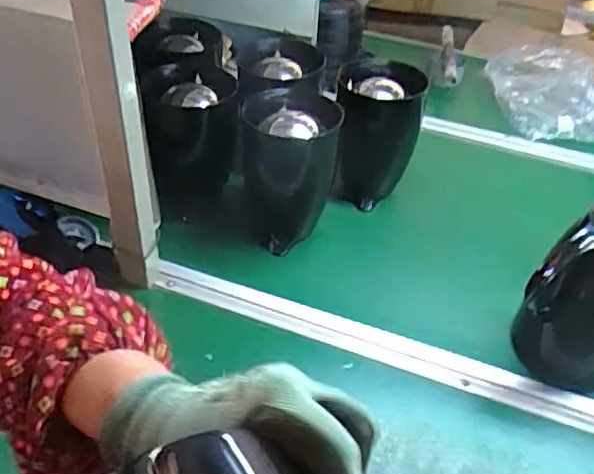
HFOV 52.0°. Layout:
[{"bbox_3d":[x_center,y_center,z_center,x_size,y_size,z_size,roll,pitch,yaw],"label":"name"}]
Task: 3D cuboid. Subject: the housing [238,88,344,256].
[{"bbox_3d":[-0.015,-0.082,0.833,0.123,0.203,0.119,8,40,4],"label":"housing"}]

